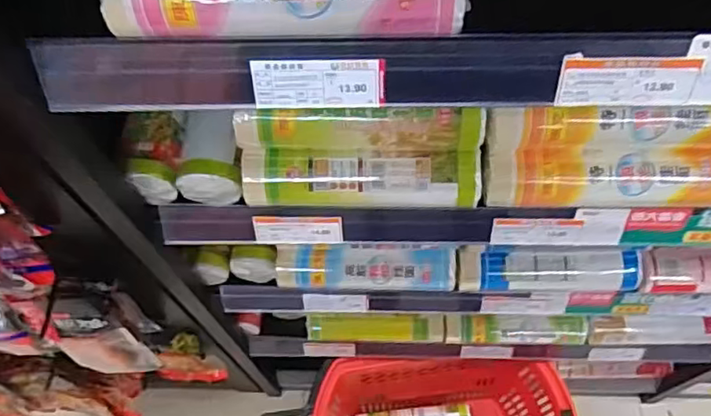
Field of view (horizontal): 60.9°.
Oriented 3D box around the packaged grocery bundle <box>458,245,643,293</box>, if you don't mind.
[{"bbox_3d":[0.259,0.085,0.813,0.236,0.054,0.049,2,62,4],"label":"packaged grocery bundle"}]

